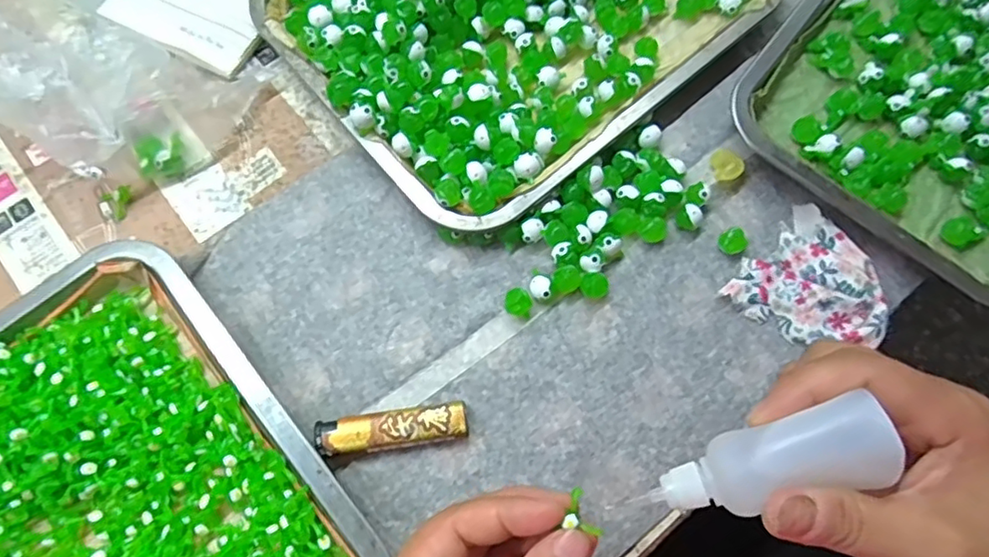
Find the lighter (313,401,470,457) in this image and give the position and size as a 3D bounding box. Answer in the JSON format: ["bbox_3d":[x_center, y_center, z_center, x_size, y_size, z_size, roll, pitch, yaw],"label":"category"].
[{"bbox_3d":[-0.054,0.081,0.324,0.079,0.015,0.020,-8,74,-3],"label":"lighter"}]

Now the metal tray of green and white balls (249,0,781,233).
[{"bbox_3d":[0.017,-0.186,0.388,0.288,0.044,0.231,-39,78,-11],"label":"metal tray of green and white balls"}]

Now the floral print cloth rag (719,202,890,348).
[{"bbox_3d":[0.187,0.007,0.349,0.076,0.017,0.078,-41,79,-11],"label":"floral print cloth rag"}]

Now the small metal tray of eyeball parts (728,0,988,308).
[{"bbox_3d":[0.293,-0.138,0.377,0.197,0.031,0.276,38,77,9],"label":"small metal tray of eyeball parts"}]

